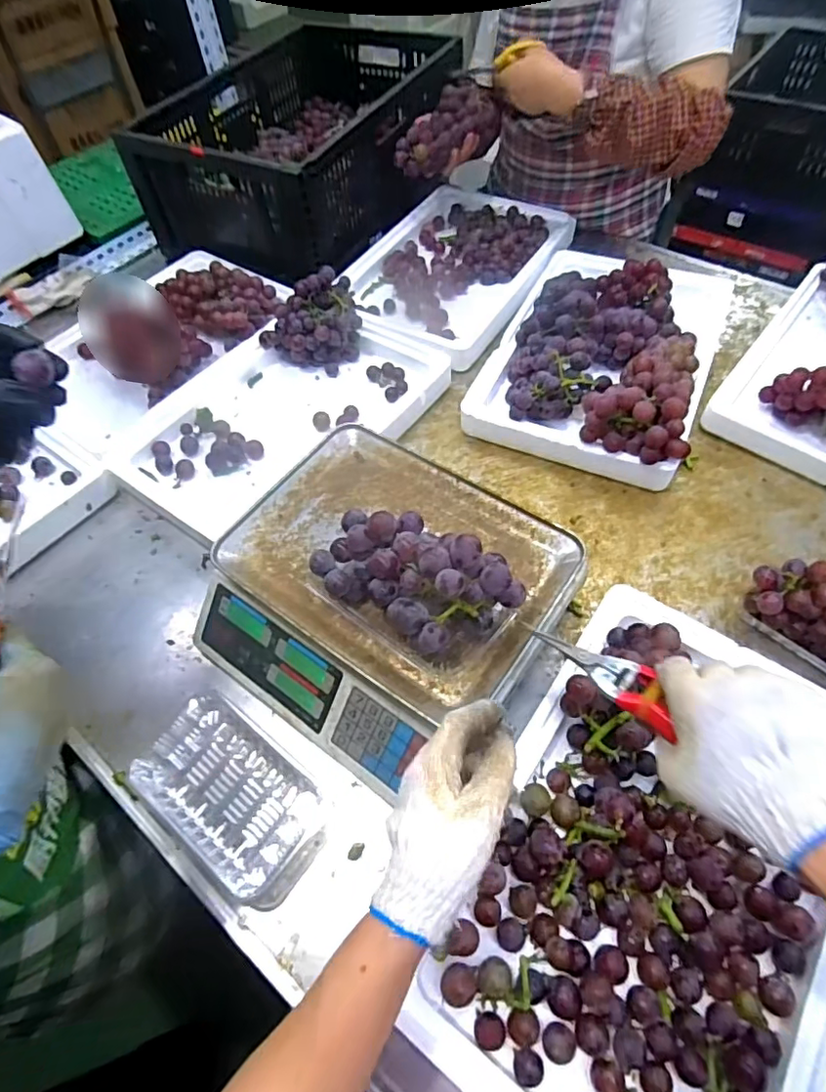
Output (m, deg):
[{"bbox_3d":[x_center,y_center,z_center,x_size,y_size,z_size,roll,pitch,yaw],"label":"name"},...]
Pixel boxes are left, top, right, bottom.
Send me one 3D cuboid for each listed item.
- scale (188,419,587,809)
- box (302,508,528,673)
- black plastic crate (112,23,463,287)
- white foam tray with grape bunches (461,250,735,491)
[{"bbox_3d":[-0.034,0.059,0.603,0.327,0.122,0.302,31,63,22],"label":"scale"},{"bbox_3d":[0.001,0.029,0.505,0.178,0.103,0.107,29,63,21],"label":"box"},{"bbox_3d":[-0.211,-0.853,1.150,0.464,0.197,0.668,22,60,17],"label":"black plastic crate"},{"bbox_3d":[0.291,-0.315,0.821,0.299,0.115,0.446,21,60,17],"label":"white foam tray with grape bunches"}]

